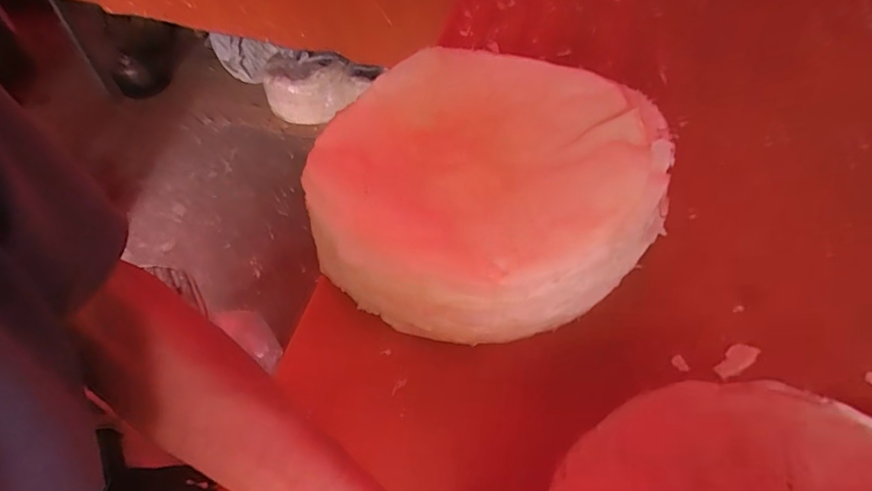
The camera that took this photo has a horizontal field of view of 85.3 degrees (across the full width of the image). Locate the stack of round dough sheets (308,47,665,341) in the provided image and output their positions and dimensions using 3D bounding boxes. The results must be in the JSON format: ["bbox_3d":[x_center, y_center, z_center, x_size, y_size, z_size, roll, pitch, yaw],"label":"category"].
[{"bbox_3d":[0.039,-0.072,0.532,0.378,0.100,0.353,28,59,27],"label":"stack of round dough sheets"}]

